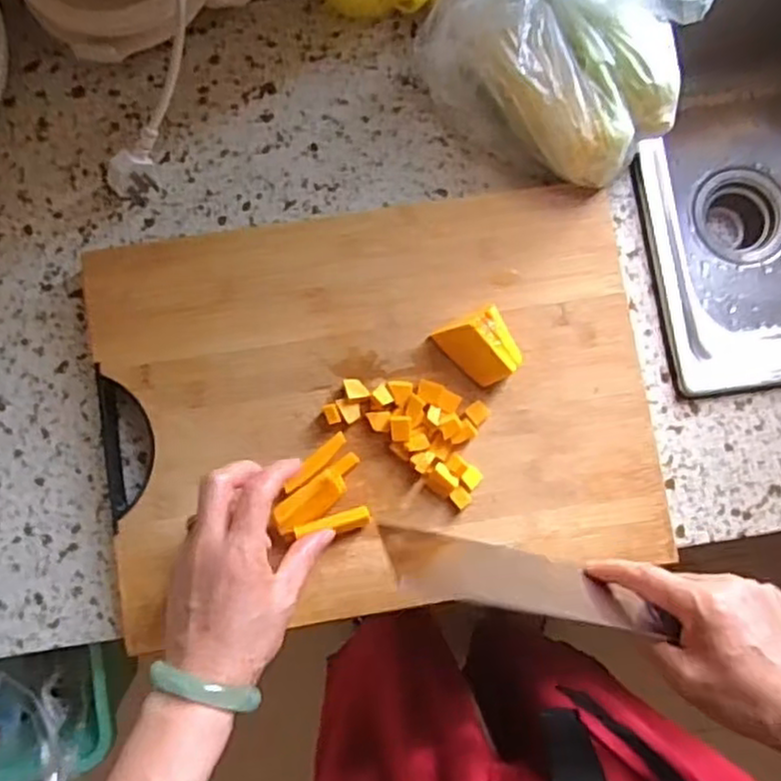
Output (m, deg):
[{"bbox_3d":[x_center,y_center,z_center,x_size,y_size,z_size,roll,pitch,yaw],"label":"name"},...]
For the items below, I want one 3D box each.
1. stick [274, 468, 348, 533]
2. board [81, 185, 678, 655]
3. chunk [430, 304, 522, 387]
[{"bbox_3d":[-0.055,0.077,0.484,0.055,0.012,0.023,-36,86,-18],"label":"stick"},{"bbox_3d":[-0.009,0.009,0.512,0.394,0.028,0.288,-8,84,-3],"label":"board"},{"bbox_3d":[0.065,-0.029,0.504,0.046,0.025,0.051,-27,86,-5],"label":"chunk"}]

